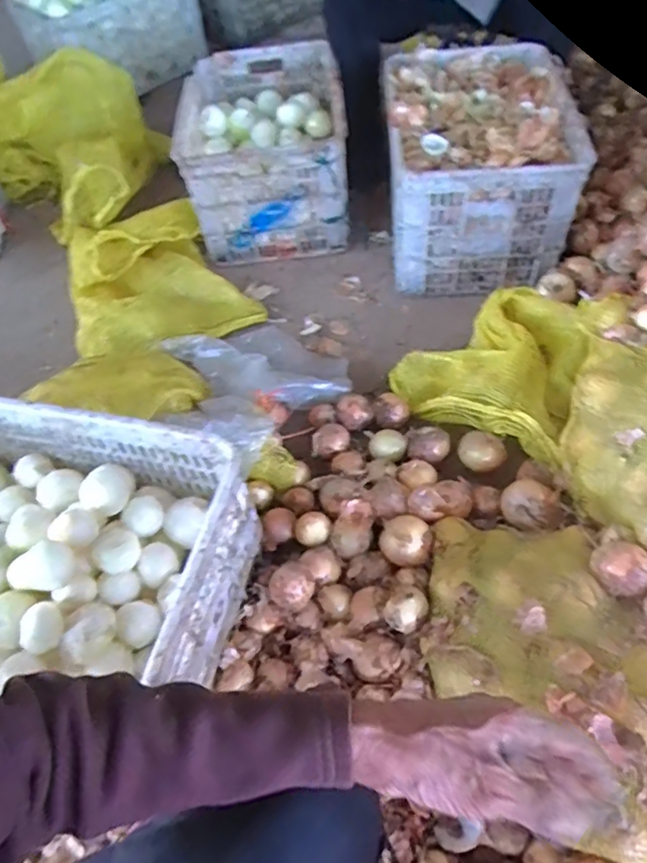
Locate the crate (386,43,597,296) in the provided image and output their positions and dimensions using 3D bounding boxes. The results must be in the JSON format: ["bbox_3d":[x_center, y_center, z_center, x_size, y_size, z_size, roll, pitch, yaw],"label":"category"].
[{"bbox_3d":[0.318,-0.573,1.252,0.342,0.281,0.484,-1,53,5],"label":"crate"}]

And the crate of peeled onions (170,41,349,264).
[{"bbox_3d":[-0.136,-0.640,1.363,0.335,0.261,0.483,-8,52,0],"label":"crate of peeled onions"}]

